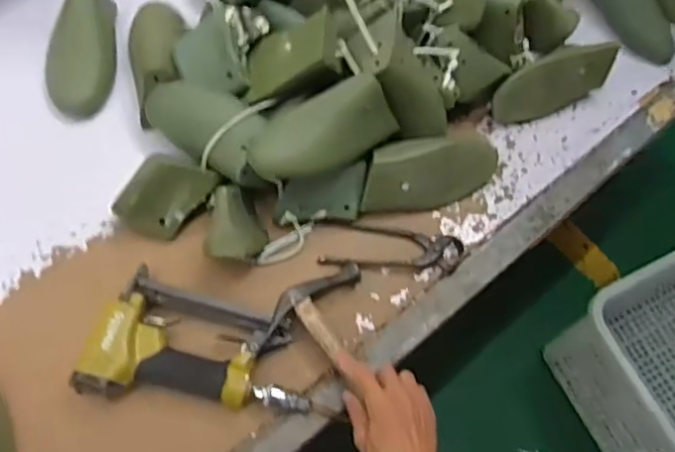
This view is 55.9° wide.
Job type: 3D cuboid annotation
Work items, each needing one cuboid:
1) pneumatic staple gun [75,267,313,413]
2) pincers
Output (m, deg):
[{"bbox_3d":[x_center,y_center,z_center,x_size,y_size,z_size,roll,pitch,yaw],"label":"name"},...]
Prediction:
[{"bbox_3d":[-0.138,0.125,0.665,0.231,0.043,0.134,12,66,-3],"label":"pneumatic staple gun"},{"bbox_3d":[0.064,0.026,0.749,0.170,0.019,0.056,6,66,-5],"label":"pincers"}]

